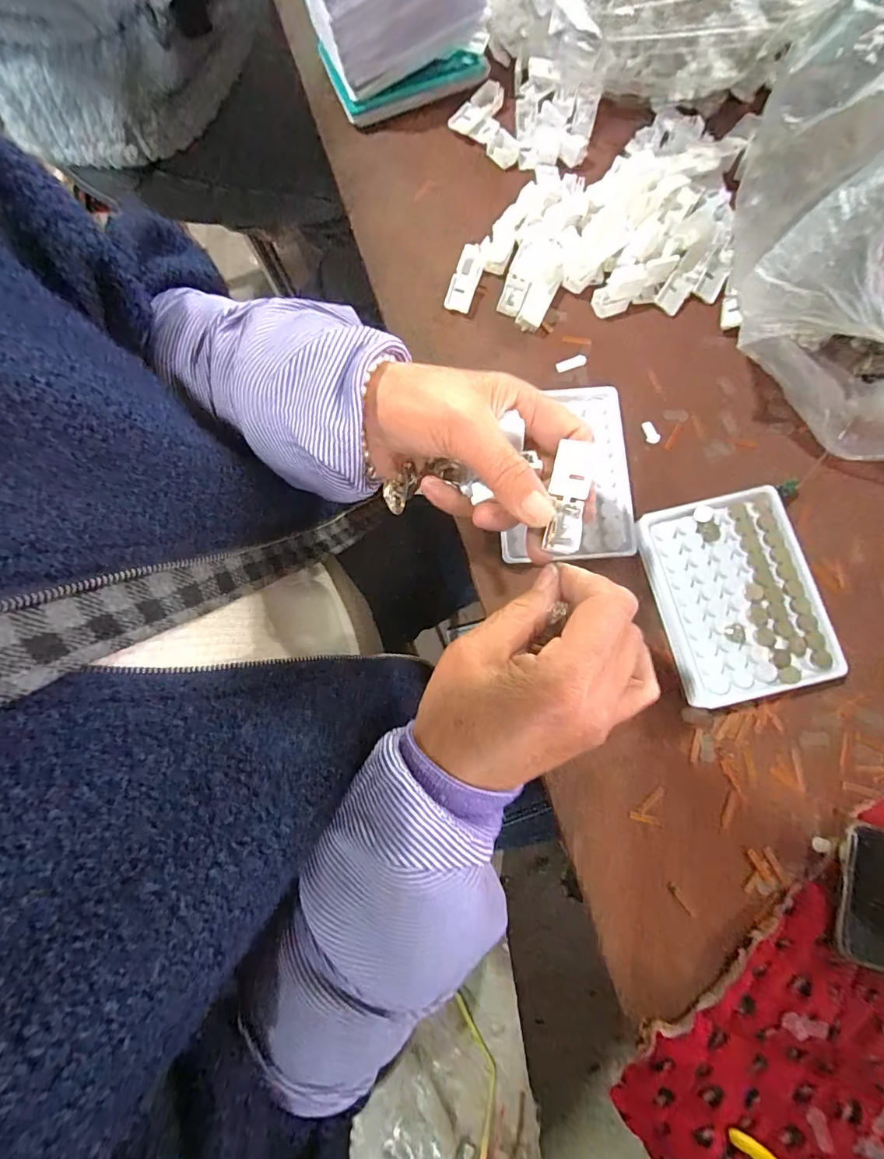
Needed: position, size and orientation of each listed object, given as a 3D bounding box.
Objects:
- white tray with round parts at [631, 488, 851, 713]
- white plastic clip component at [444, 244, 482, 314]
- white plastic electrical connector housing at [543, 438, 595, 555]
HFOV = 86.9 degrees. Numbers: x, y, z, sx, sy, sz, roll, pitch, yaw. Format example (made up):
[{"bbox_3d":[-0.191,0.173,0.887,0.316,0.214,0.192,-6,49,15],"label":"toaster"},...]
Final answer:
[{"bbox_3d":[0.194,0.011,0.316,0.100,0.024,0.129,-14,79,-1],"label":"white tray with round parts"},{"bbox_3d":[0.019,-0.243,0.376,0.020,0.007,0.053,18,80,5],"label":"white plastic clip component"},{"bbox_3d":[0.063,-0.040,0.237,0.019,0.013,0.054,10,89,3],"label":"white plastic electrical connector housing"}]

